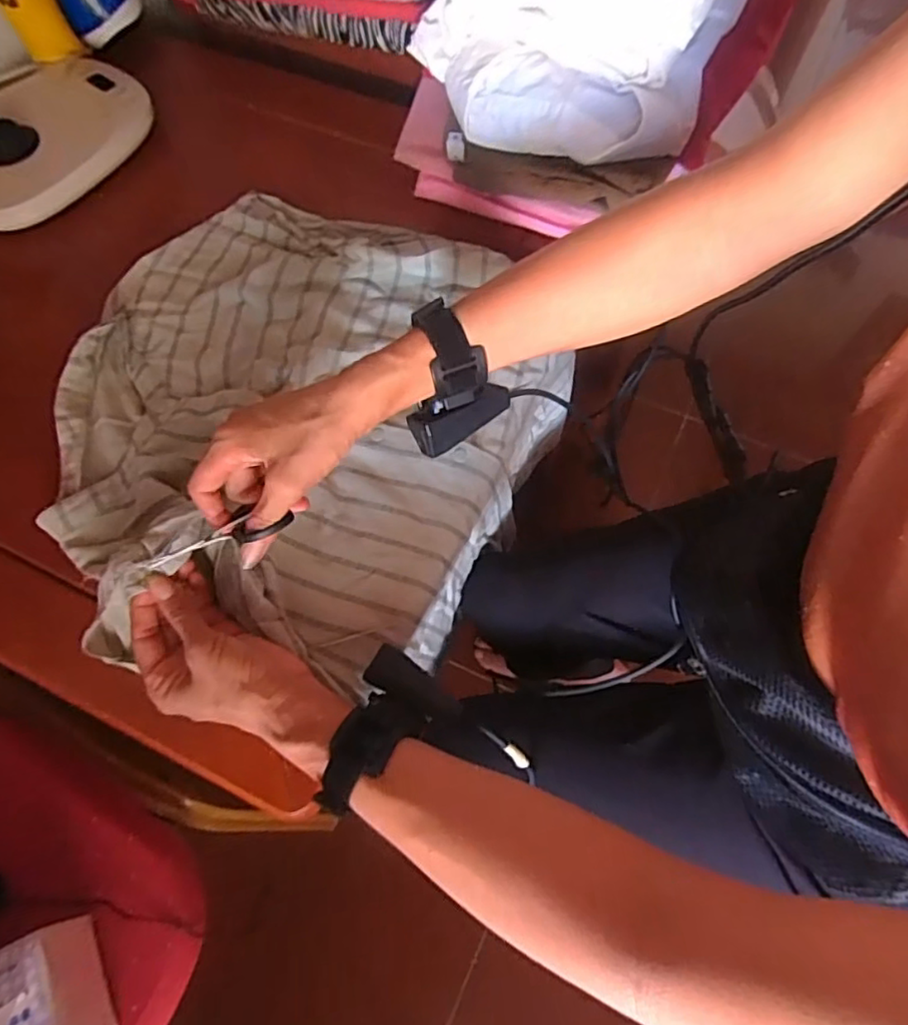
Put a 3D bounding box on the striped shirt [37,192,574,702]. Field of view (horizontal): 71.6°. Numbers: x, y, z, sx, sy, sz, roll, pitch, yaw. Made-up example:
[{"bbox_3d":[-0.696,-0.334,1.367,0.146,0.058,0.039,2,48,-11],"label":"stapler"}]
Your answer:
[{"bbox_3d":[-0.120,-0.087,0.512,0.401,0.082,0.412,-1,68,2],"label":"striped shirt"}]

